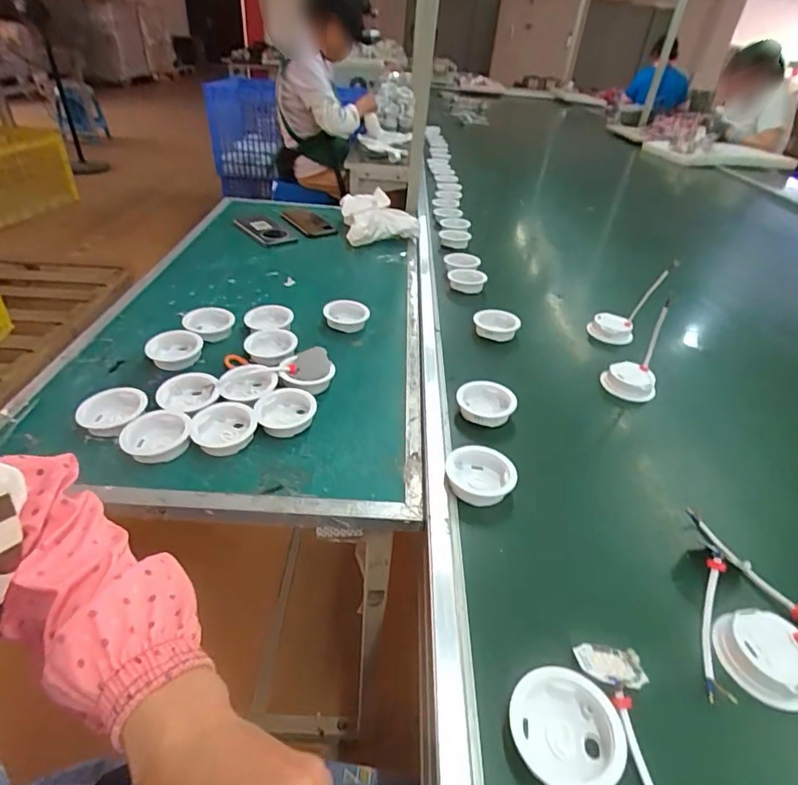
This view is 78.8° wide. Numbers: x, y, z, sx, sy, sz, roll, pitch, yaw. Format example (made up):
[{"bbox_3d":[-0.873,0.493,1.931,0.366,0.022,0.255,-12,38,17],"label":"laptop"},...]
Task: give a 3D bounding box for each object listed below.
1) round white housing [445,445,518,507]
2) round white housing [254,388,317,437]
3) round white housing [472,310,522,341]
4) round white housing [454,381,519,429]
[{"bbox_3d":[0.084,0.090,0.510,0.070,0.031,0.064,3,37,-2],"label":"round white housing"},{"bbox_3d":[-0.134,0.025,0.576,0.069,0.026,0.067,3,37,-2],"label":"round white housing"},{"bbox_3d":[0.152,-0.109,0.771,0.065,0.028,0.061,3,37,-2],"label":"round white housing"},{"bbox_3d":[0.108,0.017,0.609,0.071,0.031,0.066,3,37,-2],"label":"round white housing"}]

